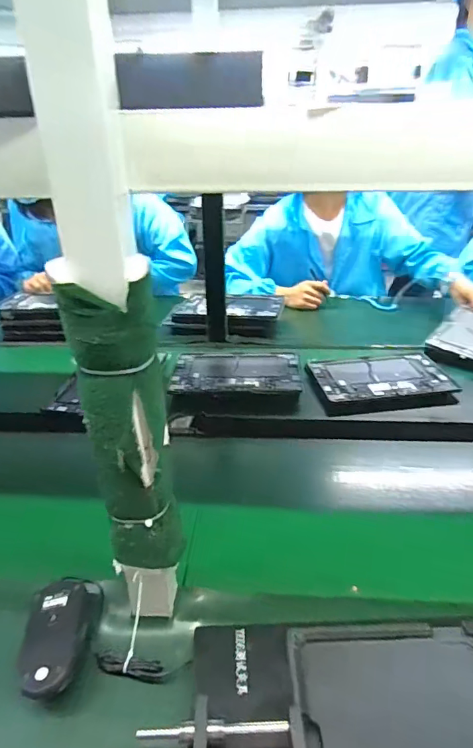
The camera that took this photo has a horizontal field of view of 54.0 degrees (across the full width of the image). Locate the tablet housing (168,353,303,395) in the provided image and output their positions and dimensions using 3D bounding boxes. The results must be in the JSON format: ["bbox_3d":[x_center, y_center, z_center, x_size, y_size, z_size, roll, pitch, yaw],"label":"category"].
[{"bbox_3d":[0.002,-0.006,0.938,0.249,0.018,0.172,0,29,3],"label":"tablet housing"}]

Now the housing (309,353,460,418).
[{"bbox_3d":[0.275,0.013,0.914,0.263,0.028,0.174,-4,29,-5],"label":"housing"}]

